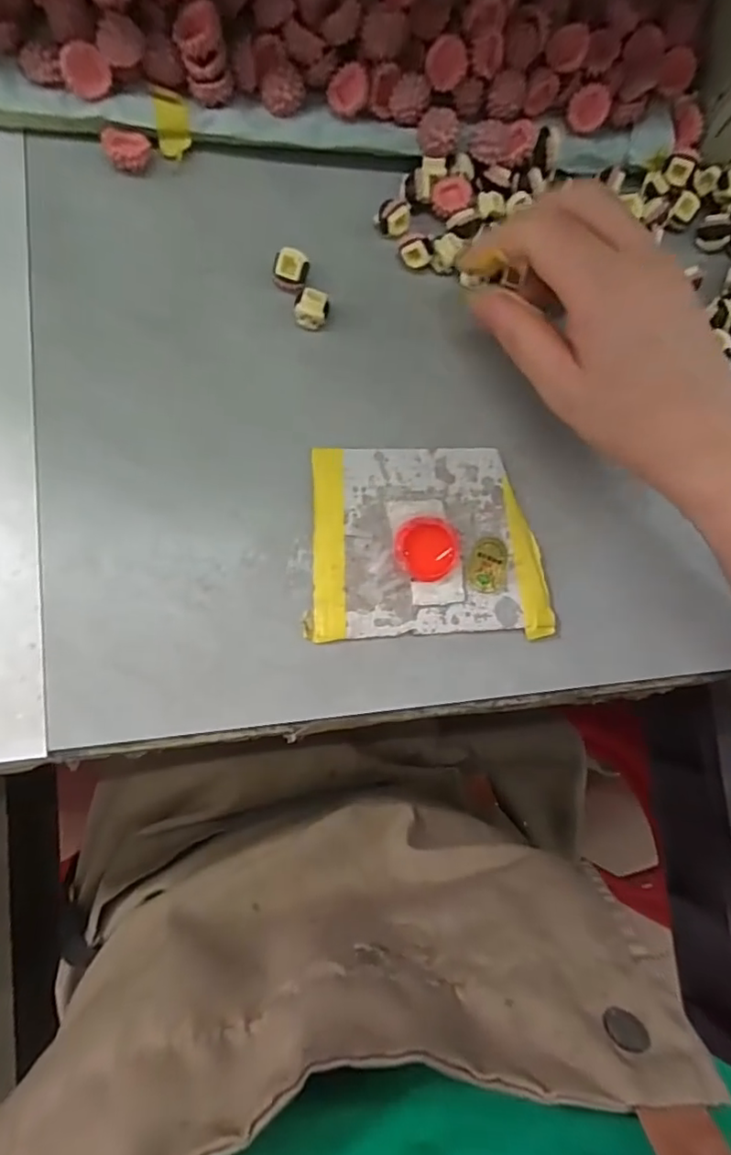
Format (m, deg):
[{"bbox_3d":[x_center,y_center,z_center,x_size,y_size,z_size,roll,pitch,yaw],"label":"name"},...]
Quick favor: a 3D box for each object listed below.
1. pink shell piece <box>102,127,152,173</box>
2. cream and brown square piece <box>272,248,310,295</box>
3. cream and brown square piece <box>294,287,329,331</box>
[{"bbox_3d":[-0.110,-0.198,0.265,0.020,0.007,0.017,-2,84,-9],"label":"pink shell piece"},{"bbox_3d":[-0.035,-0.145,0.270,0.015,0.010,0.015,14,82,-7],"label":"cream and brown square piece"},{"bbox_3d":[-0.025,-0.127,0.271,0.015,0.010,0.015,12,82,-8],"label":"cream and brown square piece"}]

